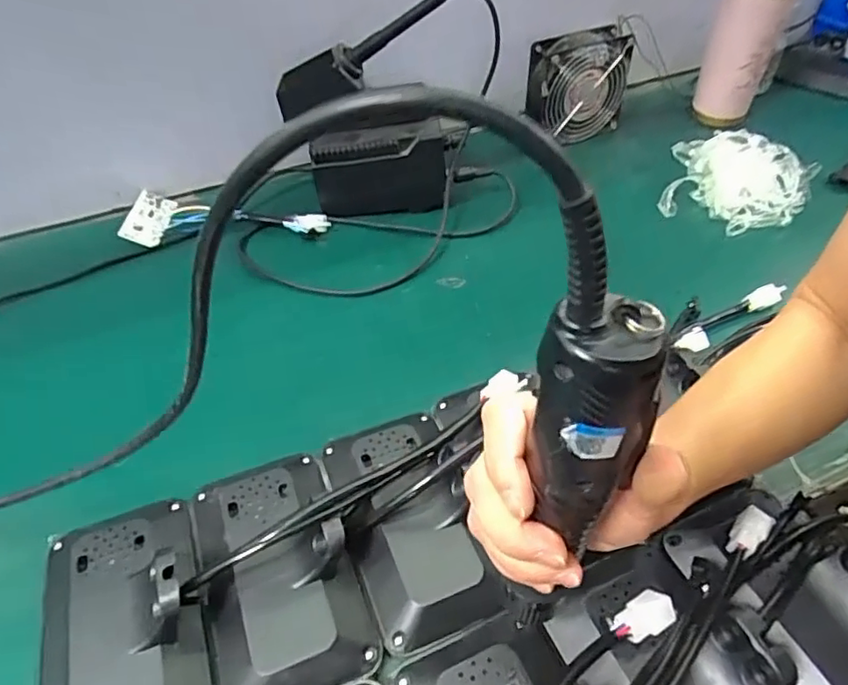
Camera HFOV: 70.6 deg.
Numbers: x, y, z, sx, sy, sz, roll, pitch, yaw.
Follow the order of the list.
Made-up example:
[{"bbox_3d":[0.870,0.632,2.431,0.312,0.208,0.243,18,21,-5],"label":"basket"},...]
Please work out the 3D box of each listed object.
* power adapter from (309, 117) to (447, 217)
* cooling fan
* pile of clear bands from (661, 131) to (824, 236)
[{"bbox_3d":[-0.047,-0.182,0.639,0.137,0.099,0.023,-3,47,-1],"label":"power adapter"},{"bbox_3d":[0.186,-0.311,0.730,0.123,0.114,0.045,-18,49,-14],"label":"cooling fan"},{"bbox_3d":[0.343,-0.179,0.665,0.148,0.047,0.136,-1,47,1],"label":"pile of clear bands"}]

